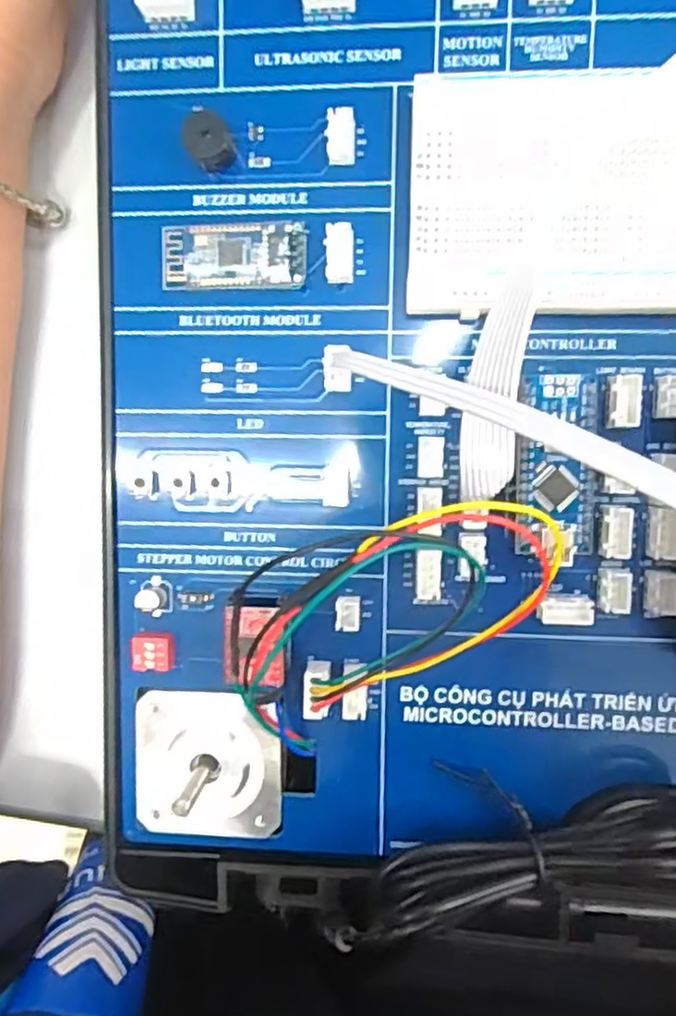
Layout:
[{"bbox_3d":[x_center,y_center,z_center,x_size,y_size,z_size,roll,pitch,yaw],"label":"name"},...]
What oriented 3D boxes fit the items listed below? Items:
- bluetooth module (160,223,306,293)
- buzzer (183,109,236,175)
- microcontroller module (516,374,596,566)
[{"bbox_3d":[-0.027,-0.065,0.177,0.038,0.005,0.016,1,96,4],"label":"bluetooth module"},{"bbox_3d":[-0.032,-0.092,0.170,0.010,0.012,0.010,0,96,5],"label":"buzzer"},{"bbox_3d":[0.054,-0.010,0.171,0.018,0.013,0.045,0,96,5],"label":"microcontroller module"}]

